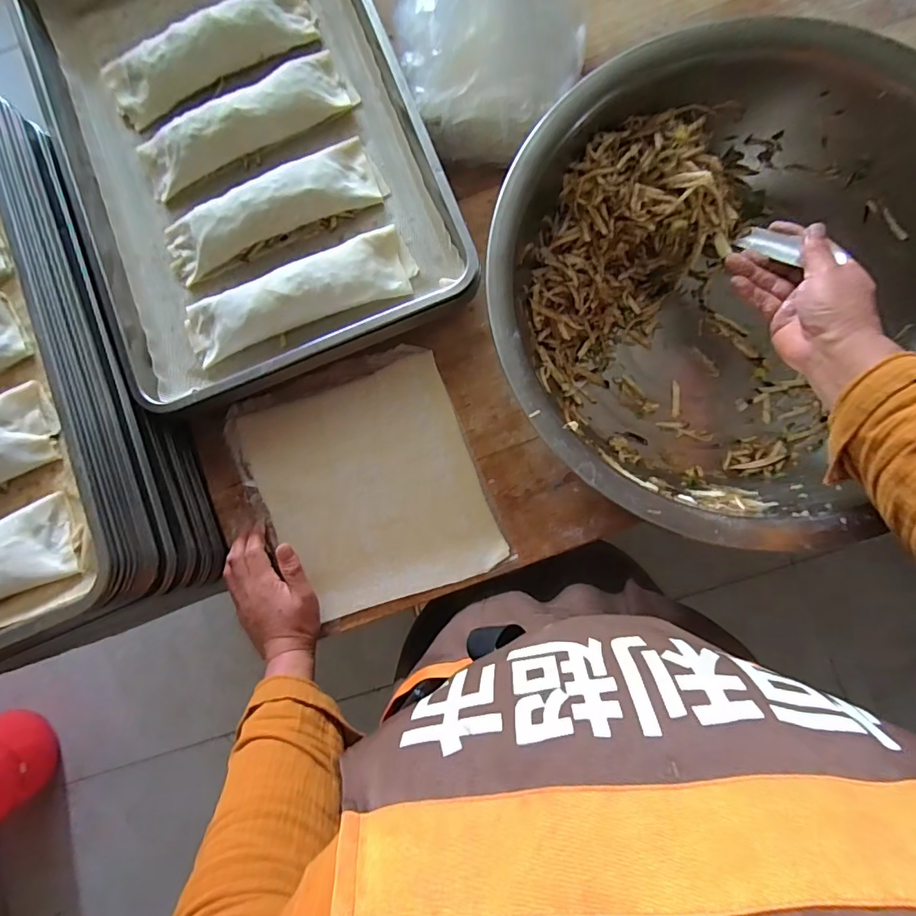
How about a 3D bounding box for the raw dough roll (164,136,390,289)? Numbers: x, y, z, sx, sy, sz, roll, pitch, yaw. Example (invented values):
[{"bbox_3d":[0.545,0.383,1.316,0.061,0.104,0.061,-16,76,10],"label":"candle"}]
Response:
[{"bbox_3d":[-0.219,-0.286,0.544,0.265,0.043,0.079,-25,83,4],"label":"raw dough roll"}]

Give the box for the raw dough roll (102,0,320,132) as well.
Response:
[{"bbox_3d":[-0.305,-0.495,0.569,0.266,0.048,0.084,-25,83,4],"label":"raw dough roll"}]

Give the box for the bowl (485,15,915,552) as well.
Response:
[{"bbox_3d":[0.267,-0.155,0.467,0.454,0.140,0.405,-42,83,1],"label":"bowl"}]

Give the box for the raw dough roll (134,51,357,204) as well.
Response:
[{"bbox_3d":[-0.254,-0.393,0.556,0.263,0.042,0.087,-32,83,3],"label":"raw dough roll"}]

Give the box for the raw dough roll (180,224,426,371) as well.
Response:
[{"bbox_3d":[-0.183,-0.183,0.530,0.271,0.039,0.079,-19,84,4],"label":"raw dough roll"}]

